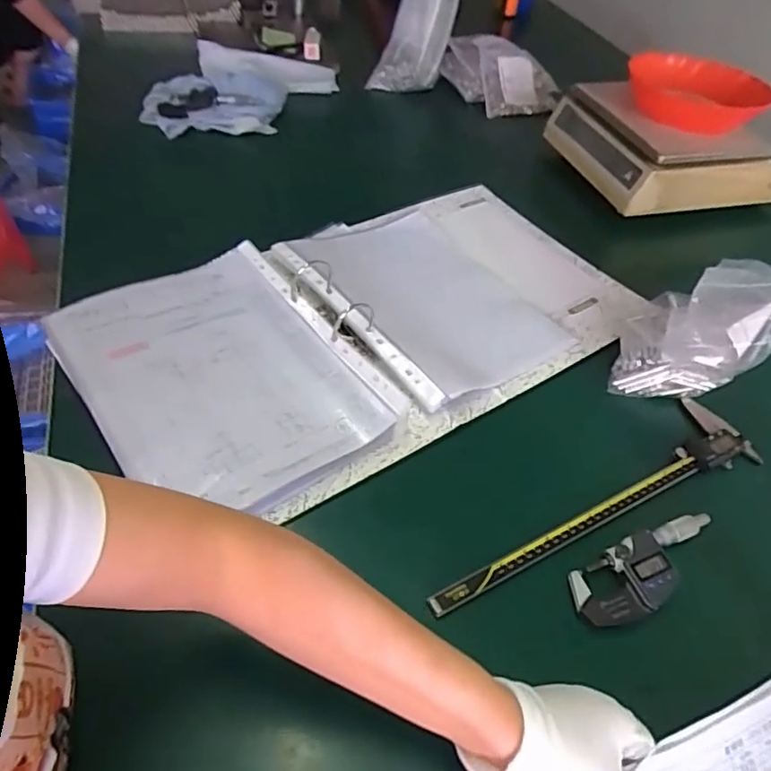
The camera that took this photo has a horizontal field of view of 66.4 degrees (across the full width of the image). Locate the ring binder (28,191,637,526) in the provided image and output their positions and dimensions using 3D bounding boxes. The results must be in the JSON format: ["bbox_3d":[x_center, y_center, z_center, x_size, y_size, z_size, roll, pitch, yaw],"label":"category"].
[{"bbox_3d":[-0.004,-0.084,0.670,0.637,0.046,0.326,-23,59,-32],"label":"ring binder"}]

